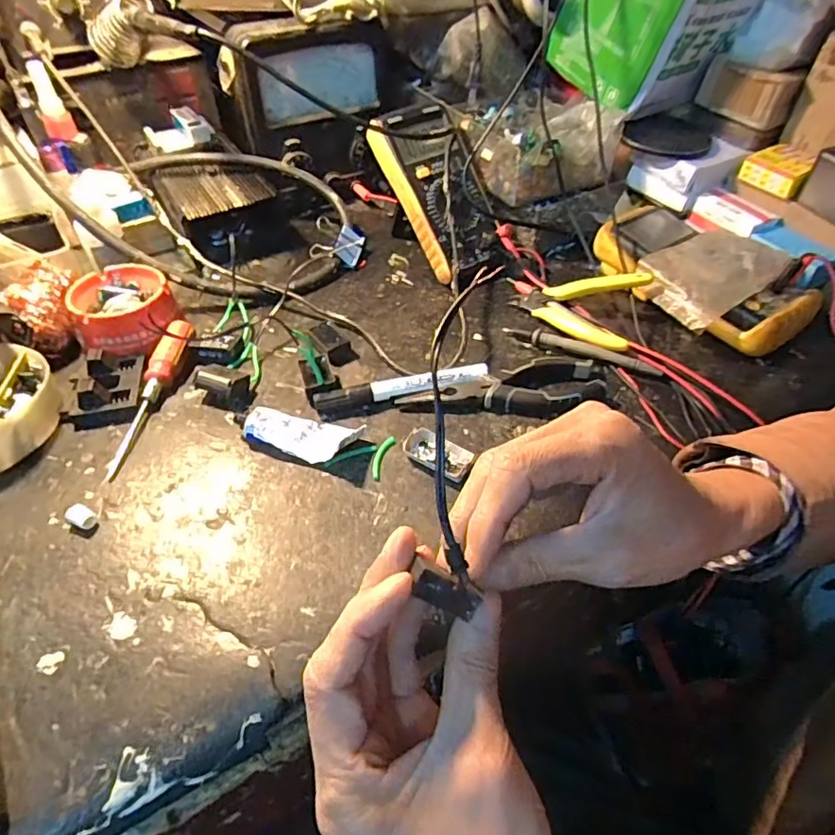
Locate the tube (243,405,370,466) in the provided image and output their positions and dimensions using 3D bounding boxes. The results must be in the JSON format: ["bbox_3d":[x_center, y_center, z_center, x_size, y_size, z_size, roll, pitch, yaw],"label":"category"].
[{"bbox_3d":[-0.083,0.012,0.408,0.079,0.018,0.034,9,47,7],"label":"tube"}]

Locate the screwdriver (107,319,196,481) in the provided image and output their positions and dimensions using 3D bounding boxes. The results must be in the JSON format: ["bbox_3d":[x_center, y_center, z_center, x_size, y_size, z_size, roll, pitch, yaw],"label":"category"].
[{"bbox_3d":[-0.204,-0.021,0.439,0.026,0.022,0.149,2,46,0],"label":"screwdriver"}]

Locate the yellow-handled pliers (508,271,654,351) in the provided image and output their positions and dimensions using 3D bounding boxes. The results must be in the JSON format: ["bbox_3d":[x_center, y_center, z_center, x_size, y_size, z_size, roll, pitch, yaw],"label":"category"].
[{"bbox_3d":[0.143,-0.103,0.510,0.116,0.013,0.081,18,67,33],"label":"yellow-handled pliers"}]

